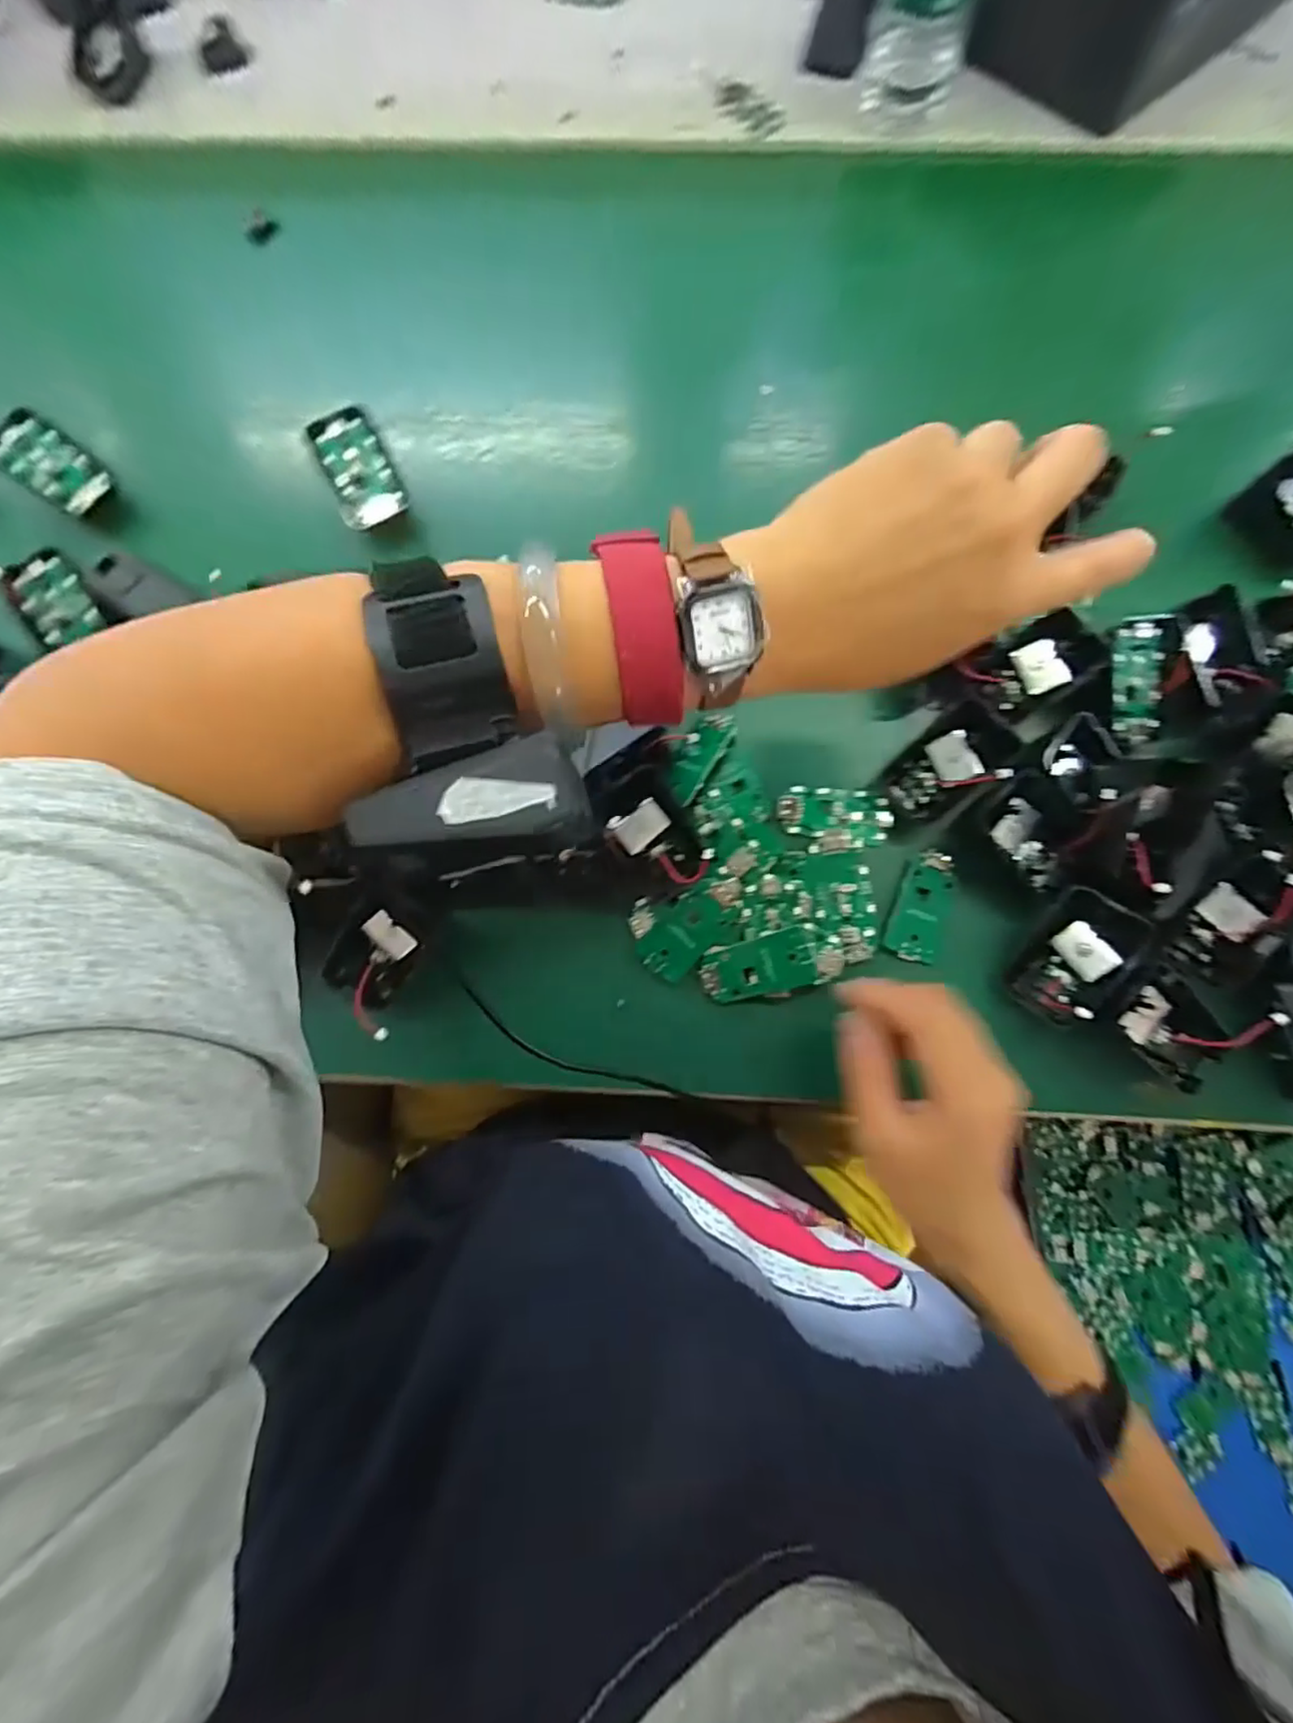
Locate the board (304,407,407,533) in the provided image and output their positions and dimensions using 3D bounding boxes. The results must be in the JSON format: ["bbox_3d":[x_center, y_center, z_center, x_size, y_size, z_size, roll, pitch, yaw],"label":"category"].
[{"bbox_3d":[-0.185,-0.252,0.411,0.040,0.008,0.073,-23,91,-8],"label":"board"}]

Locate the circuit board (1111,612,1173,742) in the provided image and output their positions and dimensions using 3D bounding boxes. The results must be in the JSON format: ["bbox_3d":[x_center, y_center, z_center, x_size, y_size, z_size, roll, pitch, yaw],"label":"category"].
[{"bbox_3d":[0.280,-0.103,0.363,0.036,0.010,0.068,-5,99,-12],"label":"circuit board"}]

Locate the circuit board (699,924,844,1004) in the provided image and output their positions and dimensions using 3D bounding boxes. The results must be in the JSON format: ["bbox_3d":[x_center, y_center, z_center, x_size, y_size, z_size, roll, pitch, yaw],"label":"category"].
[{"bbox_3d":[0.069,0.056,0.352,0.075,0.010,0.032,-11,77,-2],"label":"circuit board"}]

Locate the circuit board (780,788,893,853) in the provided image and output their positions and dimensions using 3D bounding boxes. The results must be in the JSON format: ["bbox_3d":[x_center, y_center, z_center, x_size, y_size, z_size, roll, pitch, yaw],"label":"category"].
[{"bbox_3d":[0.112,-0.025,0.378,0.064,0.012,0.039,-1,77,0],"label":"circuit board"}]

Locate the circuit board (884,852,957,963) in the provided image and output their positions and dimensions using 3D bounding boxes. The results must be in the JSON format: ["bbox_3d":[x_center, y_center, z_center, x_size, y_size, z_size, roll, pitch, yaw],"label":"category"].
[{"bbox_3d":[0.159,0.025,0.367,0.029,0.011,0.063,20,78,5],"label":"circuit board"}]

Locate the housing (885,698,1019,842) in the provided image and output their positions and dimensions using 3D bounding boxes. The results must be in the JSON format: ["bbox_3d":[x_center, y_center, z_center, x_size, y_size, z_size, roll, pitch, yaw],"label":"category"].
[{"bbox_3d":[0.171,-0.053,0.362,0.067,0.022,0.043,-46,64,13],"label":"housing"}]

